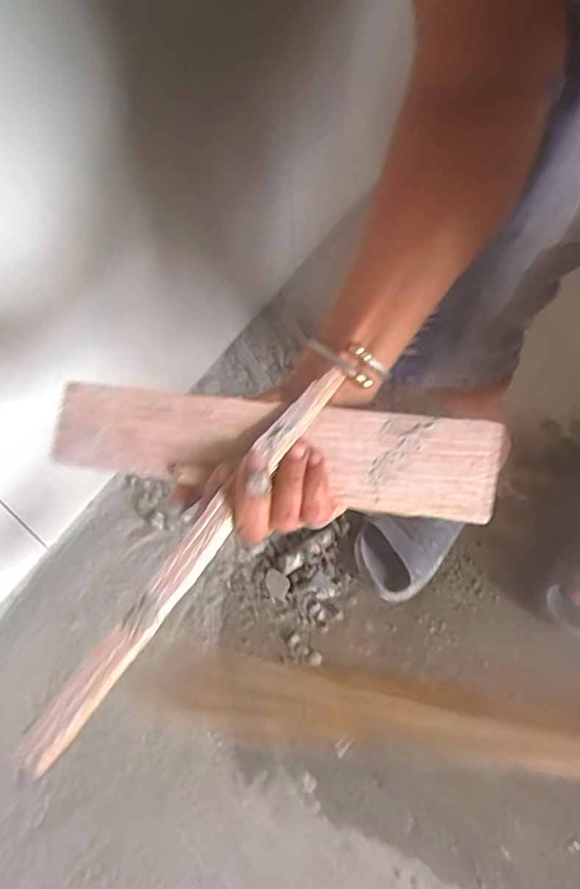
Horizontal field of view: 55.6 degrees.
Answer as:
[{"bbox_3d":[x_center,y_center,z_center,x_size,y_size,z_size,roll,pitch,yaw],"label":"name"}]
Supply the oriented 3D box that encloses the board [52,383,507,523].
[{"bbox_3d":[-0.002,0.004,0.335,0.266,0.009,0.060,6,90,-5],"label":"board"}]

